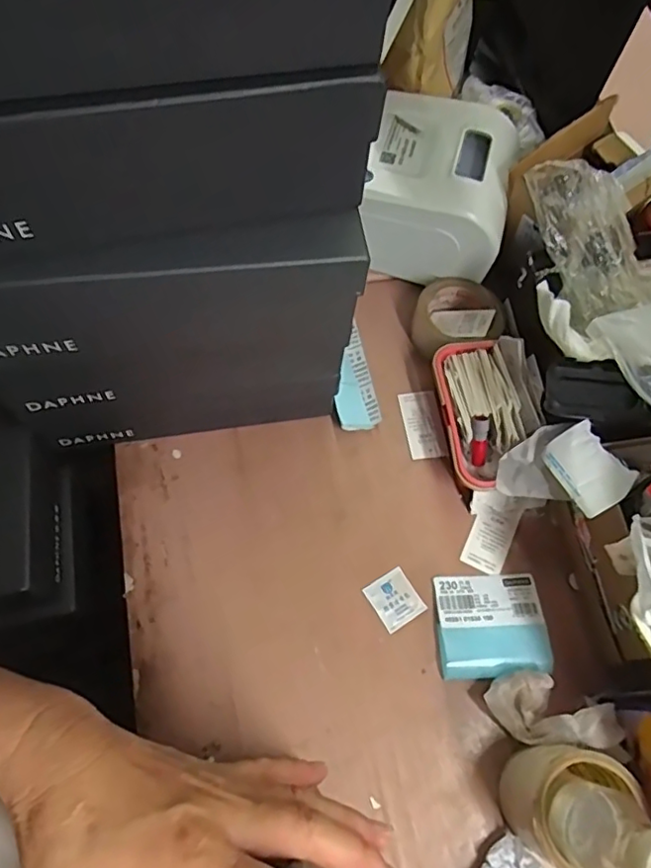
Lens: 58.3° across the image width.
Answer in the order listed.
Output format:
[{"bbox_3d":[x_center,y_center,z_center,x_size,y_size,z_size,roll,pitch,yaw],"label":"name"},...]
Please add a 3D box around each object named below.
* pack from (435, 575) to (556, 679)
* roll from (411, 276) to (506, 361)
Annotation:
[{"bbox_3d":[0.160,0.183,0.562,0.102,0.013,0.092,-1,67,-4],"label":"pack"},{"bbox_3d":[0.152,-0.135,0.685,0.097,0.043,0.088,-5,67,-5],"label":"roll"}]

